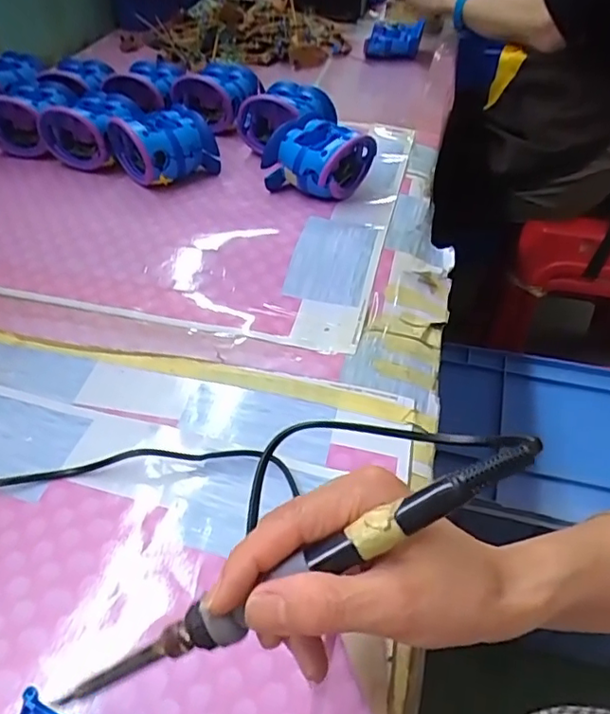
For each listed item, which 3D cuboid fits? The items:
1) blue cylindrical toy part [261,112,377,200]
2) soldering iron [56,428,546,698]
[{"bbox_3d":[0.013,-0.202,0.605,0.098,0.065,0.074,20,48,20],"label":"blue cylindrical toy part"},{"bbox_3d":[-0.006,0.083,0.224,0.210,0.019,0.016,-30,50,4],"label":"soldering iron"}]

